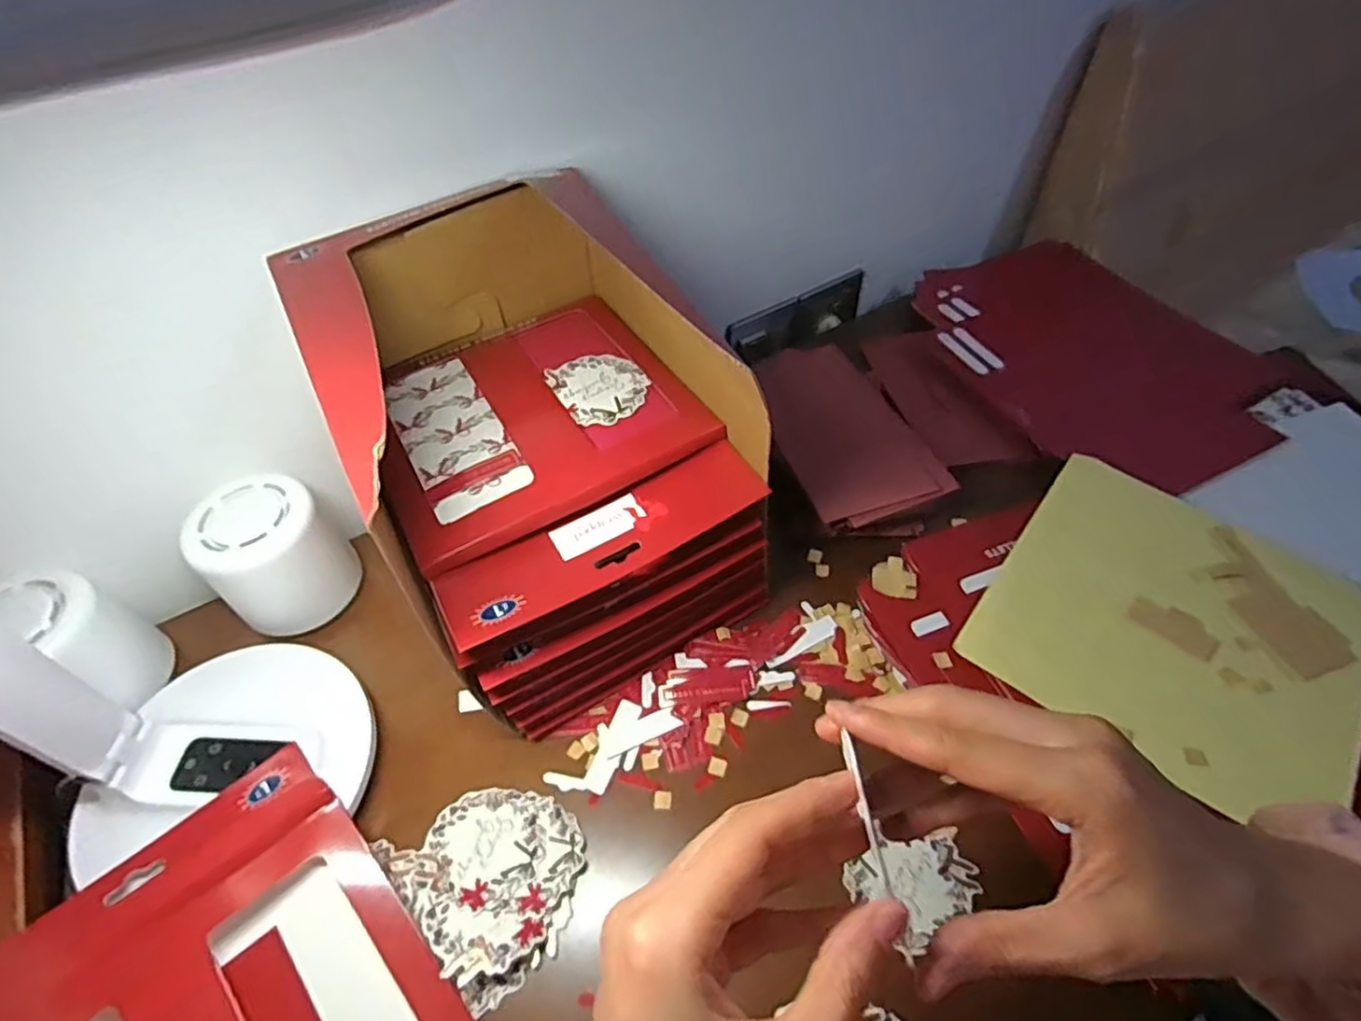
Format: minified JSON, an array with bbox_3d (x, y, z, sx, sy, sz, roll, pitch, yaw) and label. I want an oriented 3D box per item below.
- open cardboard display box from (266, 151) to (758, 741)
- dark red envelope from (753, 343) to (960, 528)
[{"bbox_3d":[-0.090,-0.038,0.444,0.199,0.218,0.246,-26,55,-18],"label":"open cardboard display box"},{"bbox_3d":[0.131,-0.067,0.536,0.105,0.017,0.167,-15,61,-13],"label":"dark red envelope"}]

